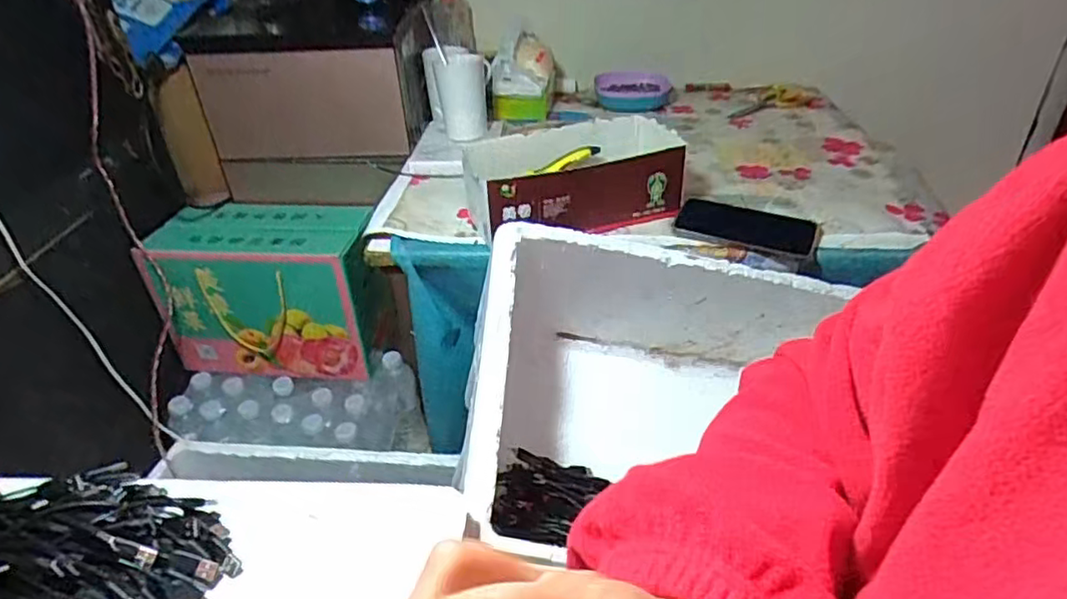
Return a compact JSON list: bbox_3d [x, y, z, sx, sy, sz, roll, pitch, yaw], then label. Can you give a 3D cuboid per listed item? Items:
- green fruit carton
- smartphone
[{"bbox_3d":[-0.415,-0.013,1.060,0.323,0.235,0.160,3,36,7],"label":"green fruit carton"},{"bbox_3d":[0.257,-0.089,0.788,0.160,0.008,0.078,16,50,11],"label":"smartphone"}]

